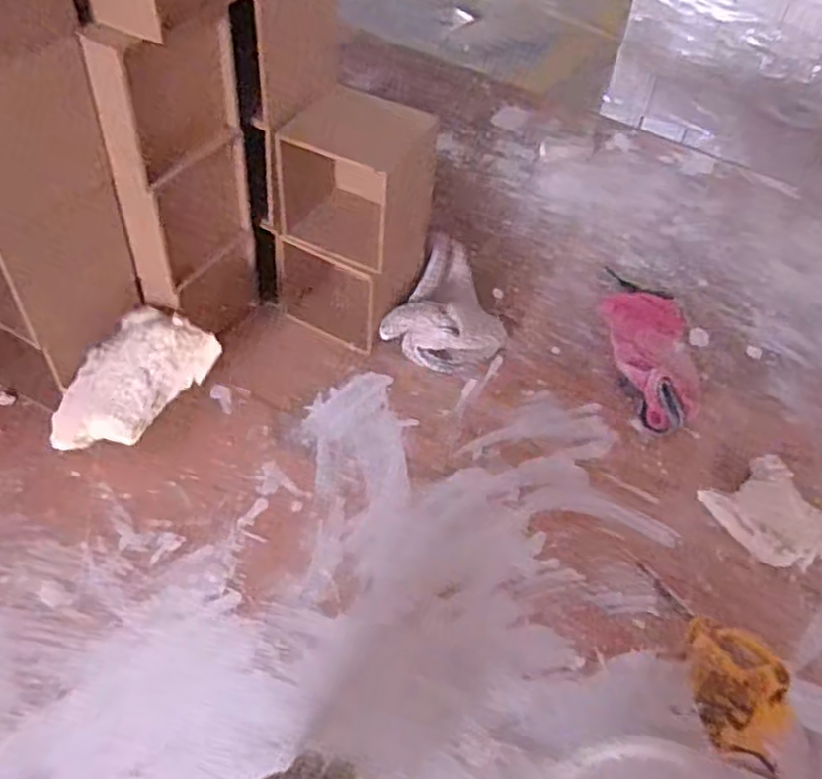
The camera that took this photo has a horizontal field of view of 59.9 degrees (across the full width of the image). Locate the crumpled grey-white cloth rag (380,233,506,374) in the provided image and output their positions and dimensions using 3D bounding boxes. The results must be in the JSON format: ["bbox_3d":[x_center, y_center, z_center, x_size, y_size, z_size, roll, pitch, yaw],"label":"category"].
[{"bbox_3d":[0.052,-0.090,0.771,0.112,0.057,0.149,22,52,12],"label":"crumpled grey-white cloth rag"}]

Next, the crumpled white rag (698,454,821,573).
[{"bbox_3d":[0.332,0.113,0.649,0.092,0.031,0.097,-23,56,-23],"label":"crumpled white rag"}]

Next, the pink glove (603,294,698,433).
[{"bbox_3d":[0.258,-0.042,0.749,0.092,0.062,0.189,4,50,-3],"label":"pink glove"}]

